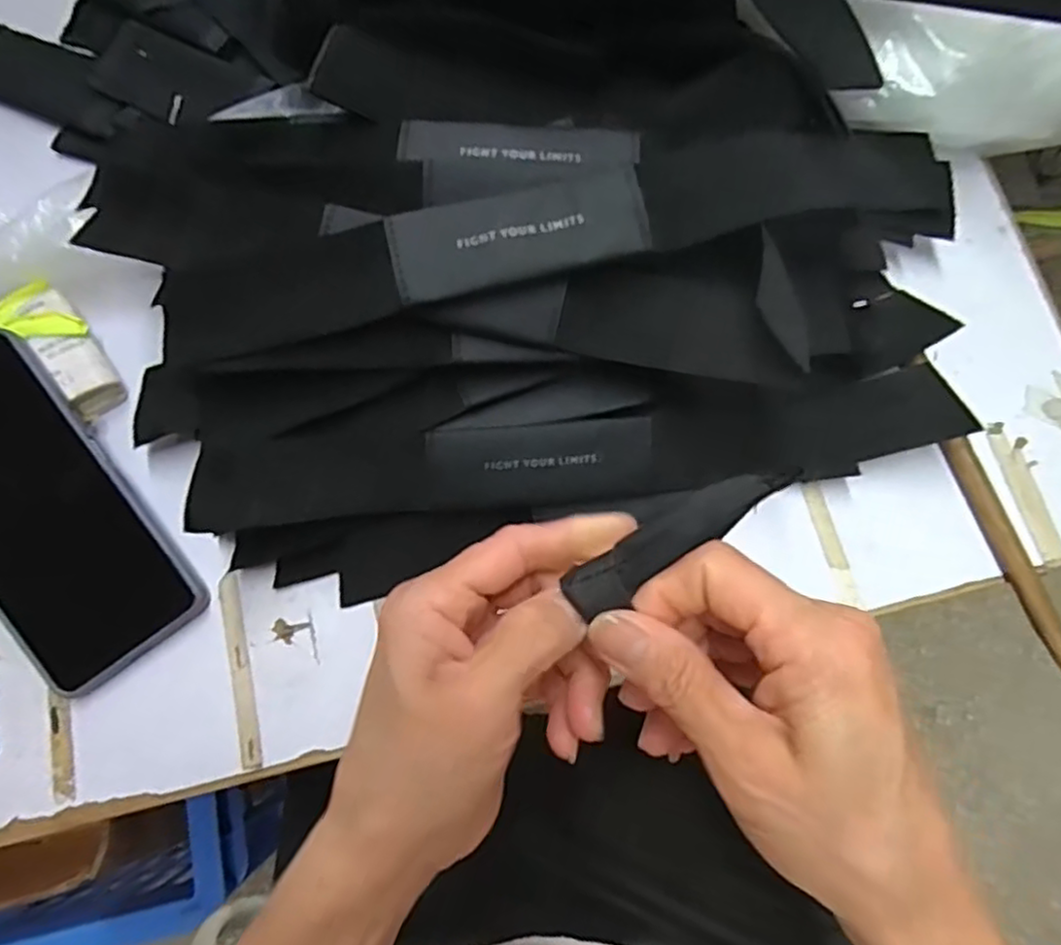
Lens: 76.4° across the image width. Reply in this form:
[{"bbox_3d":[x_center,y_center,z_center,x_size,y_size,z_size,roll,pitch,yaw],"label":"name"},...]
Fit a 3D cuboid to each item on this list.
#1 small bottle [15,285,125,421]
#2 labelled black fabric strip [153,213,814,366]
[{"bbox_3d":[-0.233,-0.061,0.344,0.023,0.022,0.063,-34,79,-7],"label":"small bottle"},{"bbox_3d":[-0.052,-0.086,0.276,0.196,0.019,0.040,-12,77,-2],"label":"labelled black fabric strip"}]

